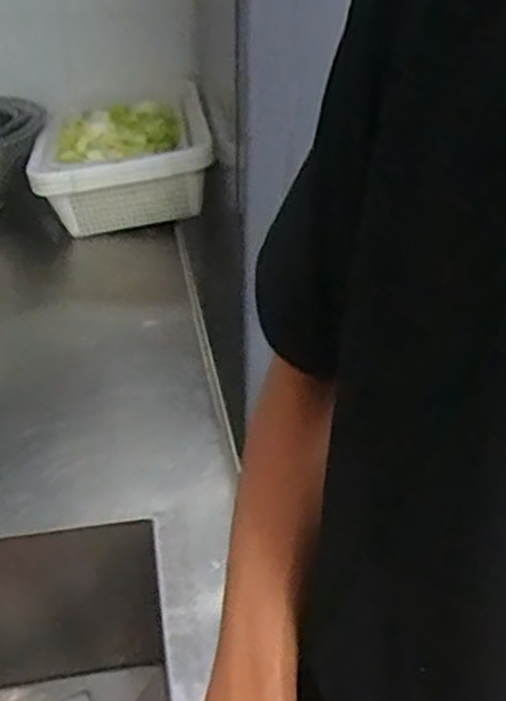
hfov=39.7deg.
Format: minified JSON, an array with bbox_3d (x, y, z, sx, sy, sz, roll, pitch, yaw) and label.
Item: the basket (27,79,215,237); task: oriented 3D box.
[{"bbox_3d":[-0.264,-0.409,1.443,0.331,0.141,0.453,-6,37,-9],"label":"basket"}]

